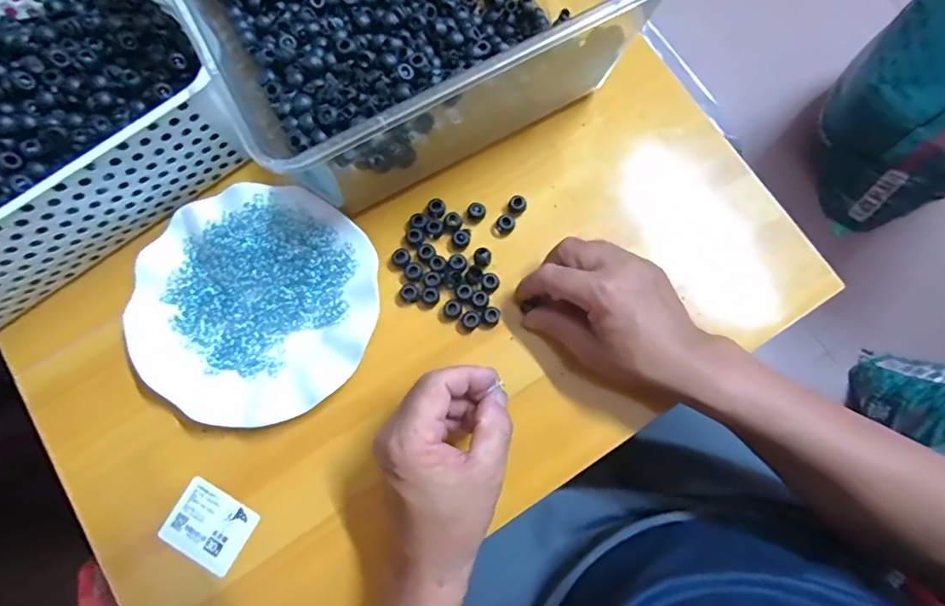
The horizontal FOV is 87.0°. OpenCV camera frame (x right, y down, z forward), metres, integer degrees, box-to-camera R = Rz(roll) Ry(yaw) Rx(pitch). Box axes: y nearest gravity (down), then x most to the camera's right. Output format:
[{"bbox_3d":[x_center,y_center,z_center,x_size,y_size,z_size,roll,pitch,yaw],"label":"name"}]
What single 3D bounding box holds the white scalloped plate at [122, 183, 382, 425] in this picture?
[{"bbox_3d":[-0.167,0.000,0.393,0.182,0.030,0.175,0,78,0],"label":"white scalloped plate"}]

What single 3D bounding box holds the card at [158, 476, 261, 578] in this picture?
[{"bbox_3d":[-0.197,0.166,0.373,0.061,0.004,0.049,30,80,6],"label":"card"}]

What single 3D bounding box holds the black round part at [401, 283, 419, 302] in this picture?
[{"bbox_3d":[-0.050,-0.007,0.404,0.014,0.012,0.016,-40,81,-8],"label":"black round part"}]

